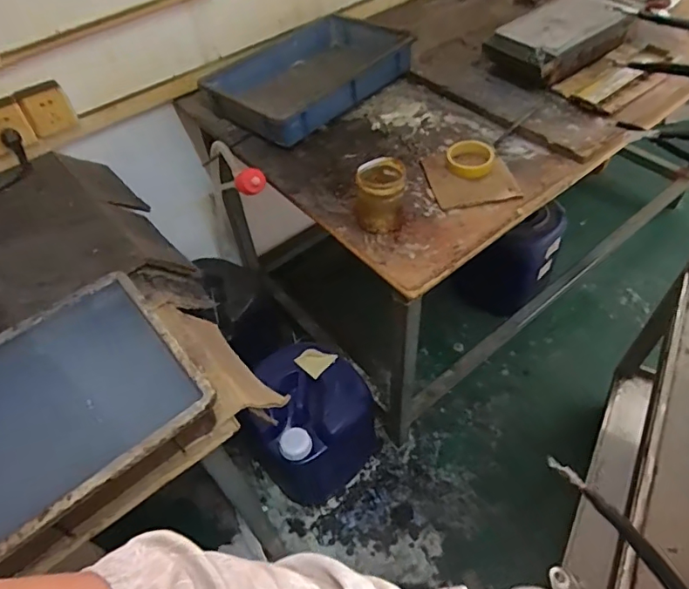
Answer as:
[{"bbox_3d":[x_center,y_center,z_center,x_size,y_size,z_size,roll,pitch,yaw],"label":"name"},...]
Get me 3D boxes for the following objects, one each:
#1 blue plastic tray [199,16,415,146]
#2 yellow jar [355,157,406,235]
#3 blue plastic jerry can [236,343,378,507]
[{"bbox_3d":[-0.077,-0.523,1.186,0.480,0.089,0.342,-38,58,-23],"label":"blue plastic tray"},{"bbox_3d":[0.064,-0.172,0.887,0.083,0.106,0.088,-3,51,3],"label":"yellow jar"},{"bbox_3d":[-0.091,0.342,1.332,0.277,0.382,0.277,-3,51,3],"label":"blue plastic jerry can"}]

